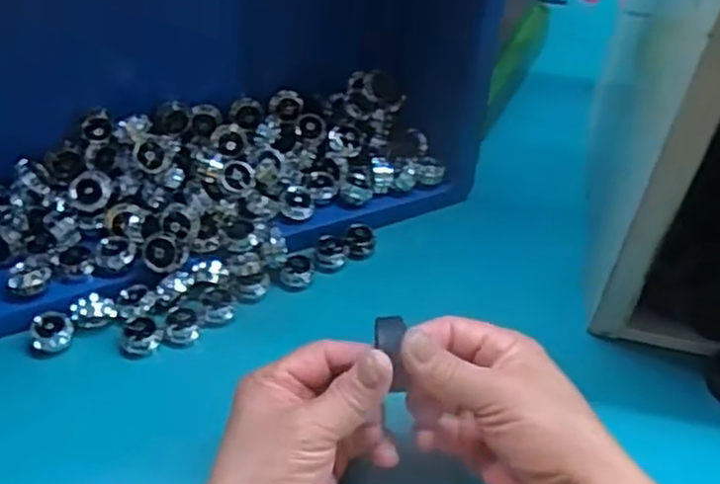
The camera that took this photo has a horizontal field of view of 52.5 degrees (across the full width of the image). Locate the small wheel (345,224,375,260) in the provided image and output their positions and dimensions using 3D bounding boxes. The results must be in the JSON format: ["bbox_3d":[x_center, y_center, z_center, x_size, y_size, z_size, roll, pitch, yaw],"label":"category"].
[{"bbox_3d":[0.000,-0.001,0.520,0.021,0.010,0.026,5,47,0],"label":"small wheel"}]

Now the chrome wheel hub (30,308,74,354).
[{"bbox_3d":[-0.185,0.053,0.437,0.024,0.014,0.021,-23,52,-23],"label":"chrome wheel hub"}]

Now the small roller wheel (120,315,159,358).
[{"bbox_3d":[-0.133,0.058,0.443,0.020,0.011,0.023,9,47,4],"label":"small roller wheel"}]

